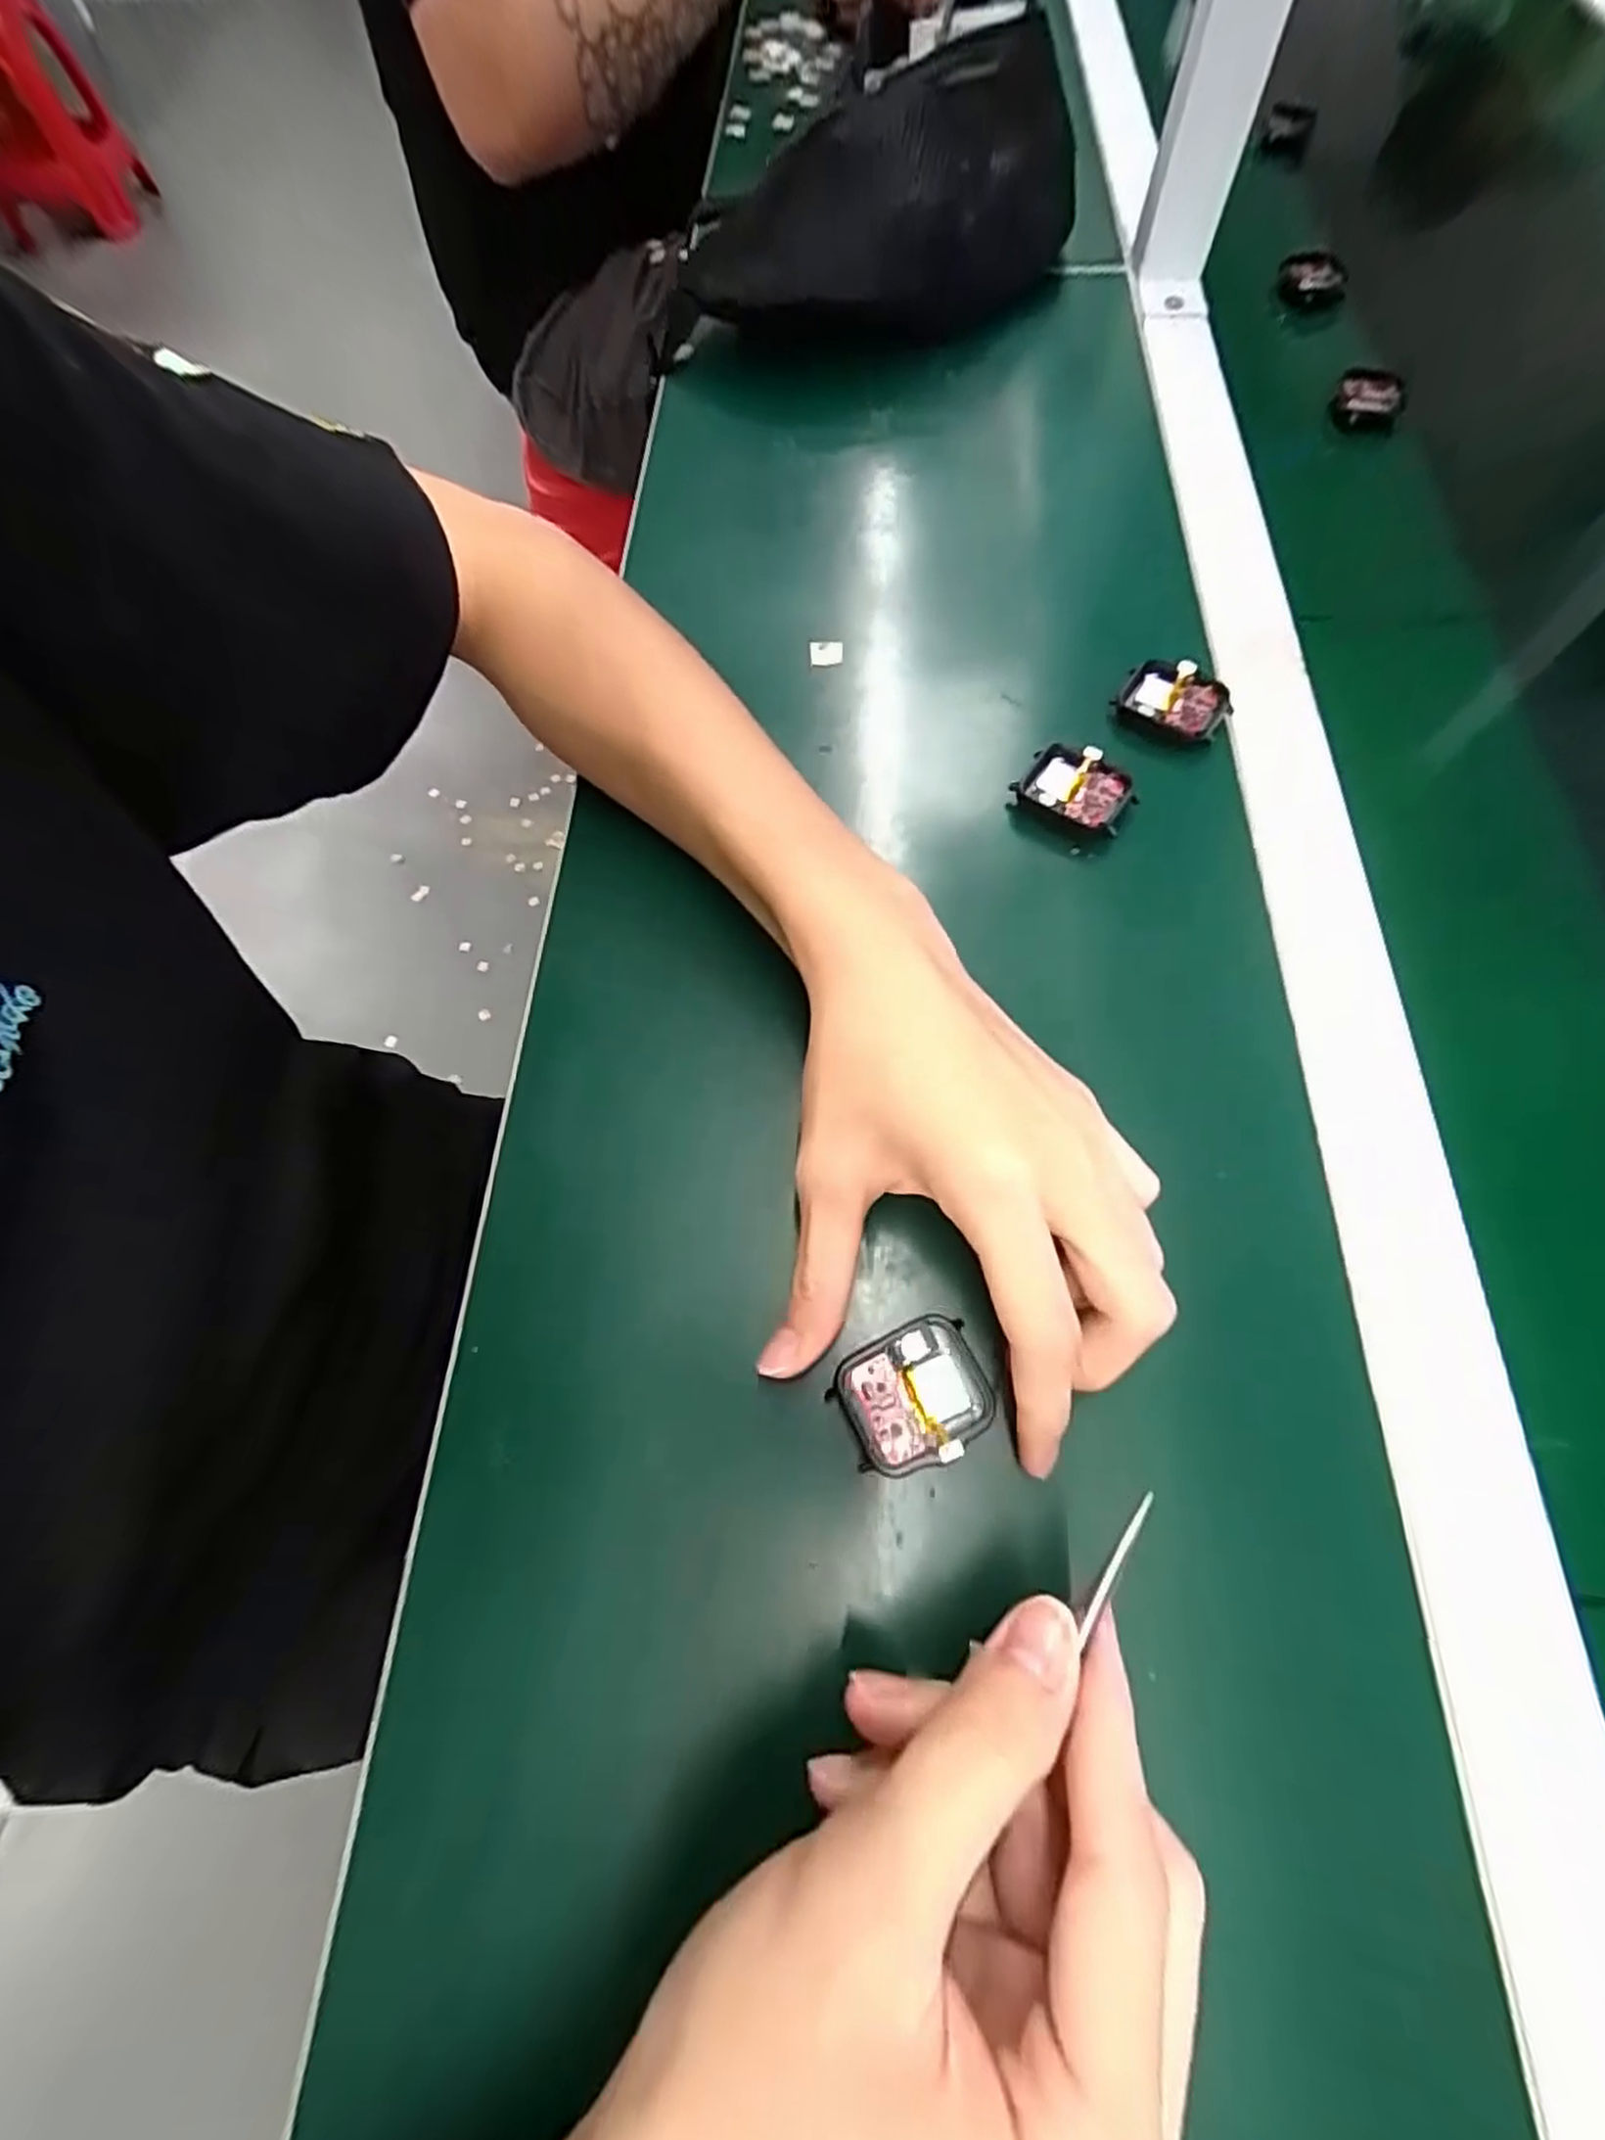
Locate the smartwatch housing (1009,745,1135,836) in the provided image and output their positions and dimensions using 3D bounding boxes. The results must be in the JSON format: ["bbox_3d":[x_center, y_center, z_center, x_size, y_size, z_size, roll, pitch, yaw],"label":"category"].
[{"bbox_3d":[0.118,-0.121,0.329,0.047,0.011,0.036,24,70,11],"label":"smartwatch housing"}]

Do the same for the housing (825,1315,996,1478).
[{"bbox_3d":[0.036,0.103,0.241,0.046,0.012,0.039,-27,69,-9],"label":"housing"}]

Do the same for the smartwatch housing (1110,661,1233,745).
[{"bbox_3d":[0.169,-0.168,0.345,0.047,0.009,0.036,35,73,15],"label":"smartwatch housing"}]

